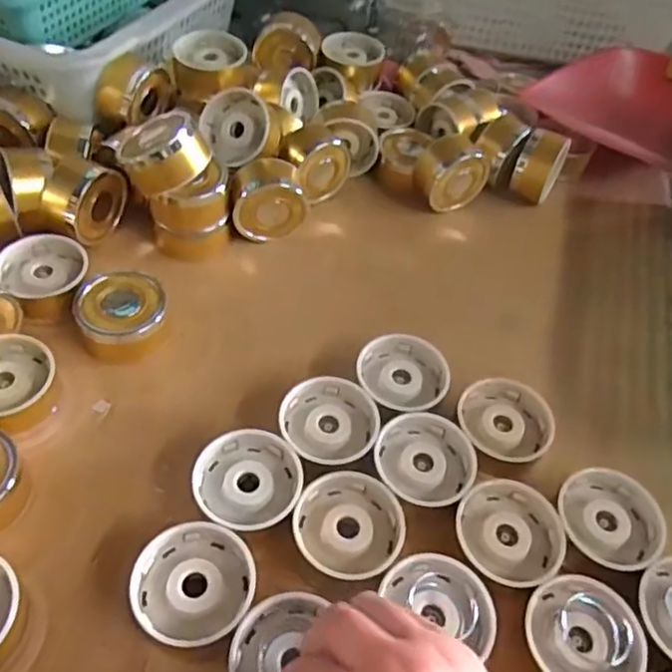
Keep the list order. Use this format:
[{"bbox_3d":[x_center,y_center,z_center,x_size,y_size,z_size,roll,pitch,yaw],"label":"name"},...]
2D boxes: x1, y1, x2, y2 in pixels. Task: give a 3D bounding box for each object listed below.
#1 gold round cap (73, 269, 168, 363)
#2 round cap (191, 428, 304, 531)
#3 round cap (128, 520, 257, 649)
[{"bbox_3d":[-0.163,-0.019,0.493,0.066,0.039,0.067,-21,57,-22],"label":"gold round cap"},{"bbox_3d":[-0.056,0.096,0.415,0.065,0.032,0.065,4,50,-4],"label":"round cap"},{"bbox_3d":[-0.081,0.145,0.376,0.067,0.027,0.064,2,52,-2],"label":"round cap"}]

